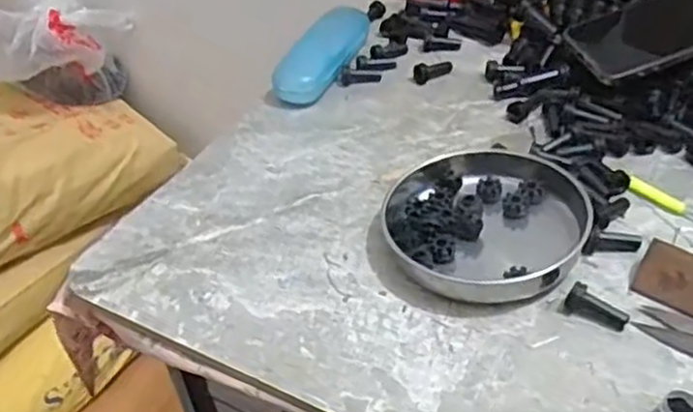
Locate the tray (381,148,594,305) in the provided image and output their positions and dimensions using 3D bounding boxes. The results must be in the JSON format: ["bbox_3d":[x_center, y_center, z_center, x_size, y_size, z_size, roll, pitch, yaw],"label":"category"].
[{"bbox_3d":[0.096,0.003,0.519,0.133,0.029,0.140,-1,41,7],"label":"tray"}]

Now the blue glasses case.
[{"bbox_3d":[-0.017,-0.150,0.708,0.047,0.032,0.148,15,46,24],"label":"blue glasses case"}]

